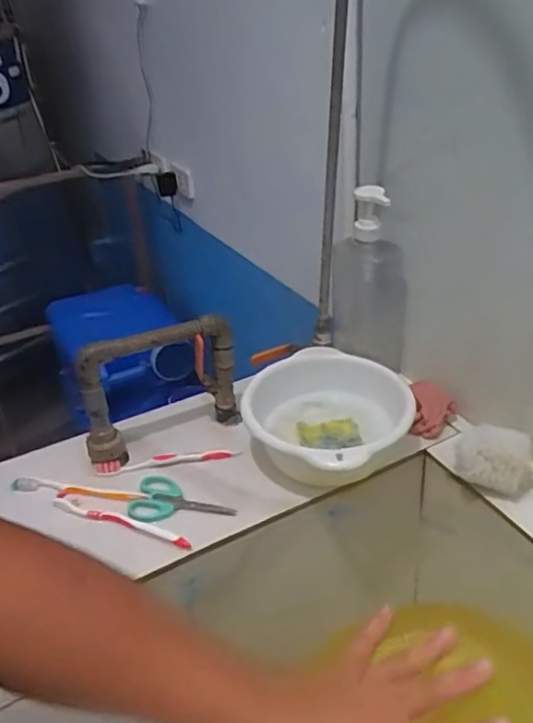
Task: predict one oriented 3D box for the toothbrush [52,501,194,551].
[{"bbox_3d":[-0.164,0.179,0.676,0.179,0.008,0.016,10,36,22],"label":"toothbrush"}]

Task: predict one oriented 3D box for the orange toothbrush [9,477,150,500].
[{"bbox_3d":[-0.224,0.154,0.716,0.172,0.013,0.022,1,33,9],"label":"orange toothbrush"}]

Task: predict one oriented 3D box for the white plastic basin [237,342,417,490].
[{"bbox_3d":[0.074,0.075,0.741,0.194,0.078,0.212,-3,33,2],"label":"white plastic basin"}]

